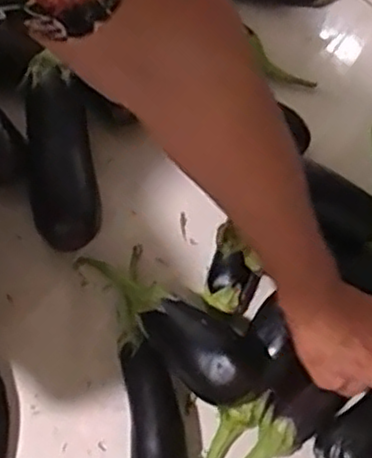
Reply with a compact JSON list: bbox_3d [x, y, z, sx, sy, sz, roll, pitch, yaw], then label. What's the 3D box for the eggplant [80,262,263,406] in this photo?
[{"bbox_3d":[-0.023,0.076,0.585,0.205,0.065,0.062,35,72,27],"label":"eggplant"}]

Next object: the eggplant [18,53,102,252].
[{"bbox_3d":[-0.122,-0.069,0.646,0.061,0.049,0.178,-9,83,-4],"label":"eggplant"}]

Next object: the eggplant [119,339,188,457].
[{"bbox_3d":[-0.027,0.167,0.571,0.047,0.045,0.140,-7,68,-7],"label":"eggplant"}]

